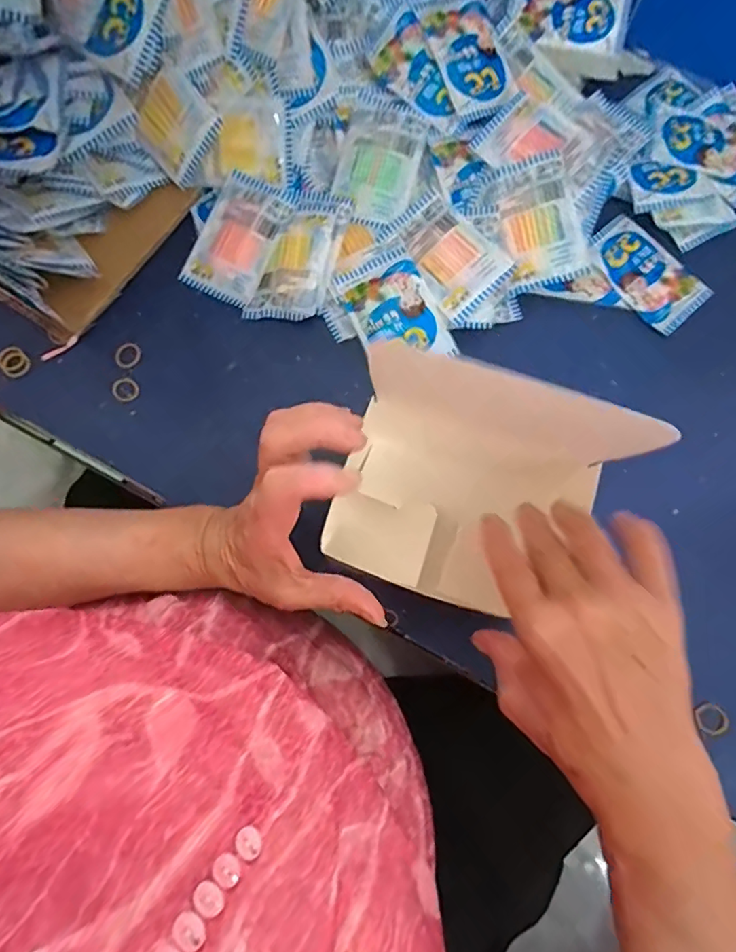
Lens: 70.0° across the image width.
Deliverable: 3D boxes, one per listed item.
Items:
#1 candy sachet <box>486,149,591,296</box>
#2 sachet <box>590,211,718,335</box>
[{"bbox_3d":[0.134,-0.204,0.423,0.061,0.008,0.100,-14,88,13],"label":"candy sachet"},{"bbox_3d":[0.235,-0.173,0.444,0.064,0.010,0.102,-42,79,-9],"label":"sachet"}]

